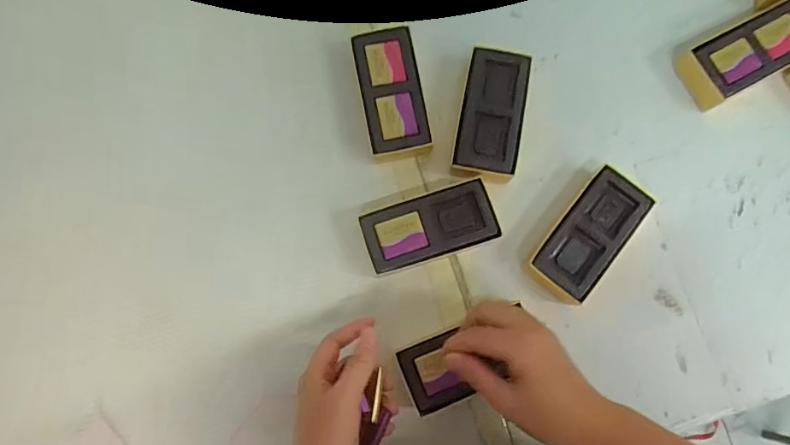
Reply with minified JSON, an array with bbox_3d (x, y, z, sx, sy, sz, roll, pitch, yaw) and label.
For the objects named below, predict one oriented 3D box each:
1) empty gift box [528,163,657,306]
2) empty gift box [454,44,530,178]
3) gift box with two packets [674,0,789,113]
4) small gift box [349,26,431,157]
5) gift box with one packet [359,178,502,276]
[{"bbox_3d":[0.167,0.011,0.440,0.053,0.033,0.117,38,83,6],"label":"empty gift box"},{"bbox_3d":[0.086,-0.096,0.456,0.056,0.032,0.112,10,81,2],"label":"empty gift box"},{"bbox_3d":[0.323,-0.154,0.465,0.118,0.038,0.054,-29,82,-4],"label":"gift box with two packets"},{"bbox_3d":[-0.003,-0.115,0.457,0.054,0.030,0.115,-10,81,-2],"label":"small gift box"},{"bbox_3d":[0.029,0.004,0.440,0.110,0.030,0.056,-17,81,-3],"label":"gift box with one packet"}]

